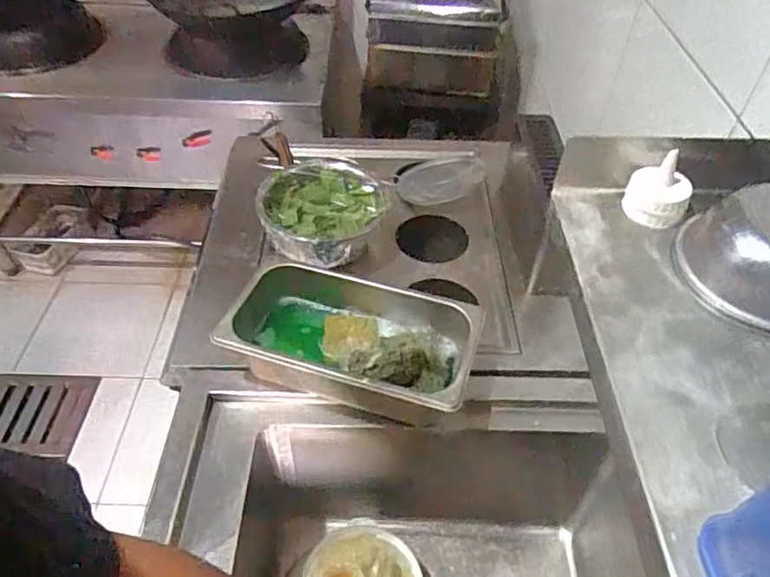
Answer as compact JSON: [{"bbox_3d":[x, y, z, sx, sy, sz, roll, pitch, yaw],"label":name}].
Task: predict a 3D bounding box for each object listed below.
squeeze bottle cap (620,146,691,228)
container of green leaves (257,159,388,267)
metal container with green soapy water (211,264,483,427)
[{"bbox_3d":[0.207,-0.074,0.443,0.041,0.045,0.039,2,46,-2],"label":"squeeze bottle cap"},{"bbox_3d":[-0.106,-0.124,0.982,0.200,0.073,0.228,8,46,4],"label":"container of green leaves"},{"bbox_3d":[-0.047,0.075,0.809,0.324,0.102,0.181,14,47,9],"label":"metal container with green soapy water"}]

